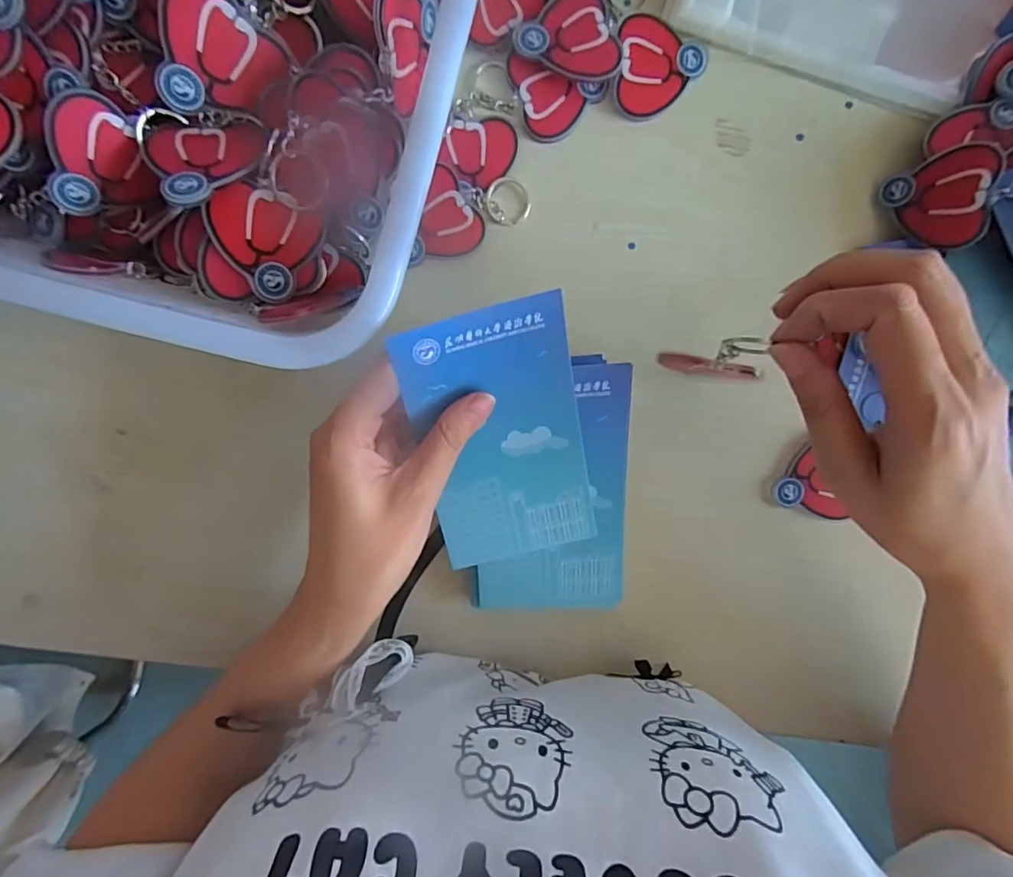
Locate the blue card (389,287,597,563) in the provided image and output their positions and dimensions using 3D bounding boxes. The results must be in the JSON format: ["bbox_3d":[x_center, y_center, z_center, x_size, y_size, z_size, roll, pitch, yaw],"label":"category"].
[{"bbox_3d":[-0.001,0.003,0.266,0.079,0.009,0.132,-14,118,-6],"label":"blue card"}]

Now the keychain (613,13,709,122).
[{"bbox_3d":[0.085,-0.204,0.300,0.049,0.006,0.051,3,94,-2],"label":"keychain"}]

